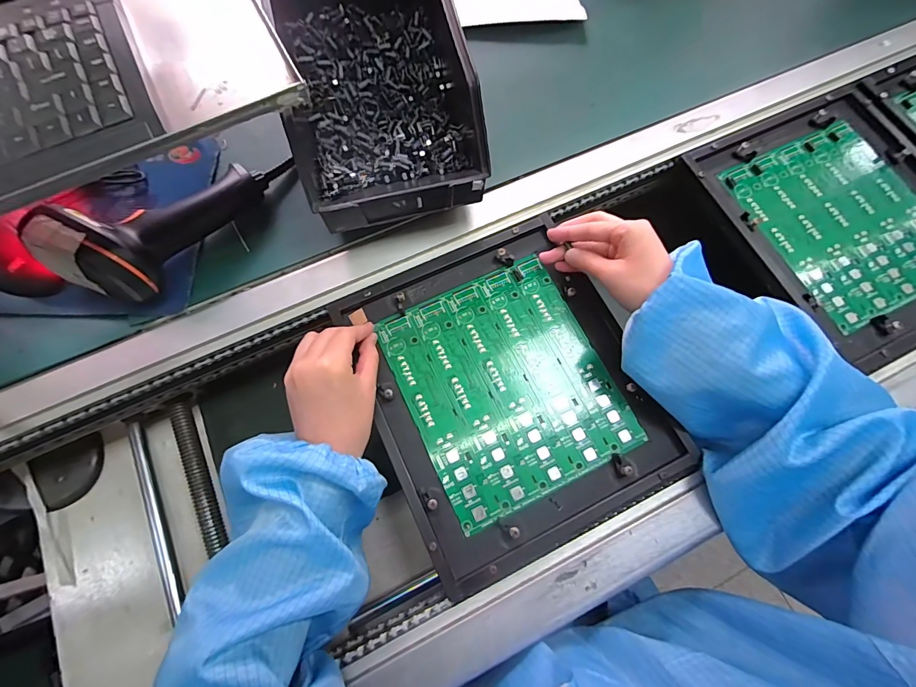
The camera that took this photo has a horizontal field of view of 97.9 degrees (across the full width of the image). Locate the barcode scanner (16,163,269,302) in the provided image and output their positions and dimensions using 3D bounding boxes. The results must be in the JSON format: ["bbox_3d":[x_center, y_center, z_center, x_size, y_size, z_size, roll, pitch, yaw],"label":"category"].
[{"bbox_3d":[-0.258,-0.103,0.364,0.081,0.059,0.186,44,59,10],"label":"barcode scanner"}]

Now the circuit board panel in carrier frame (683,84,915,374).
[{"bbox_3d":[0.406,-0.131,0.415,0.233,0.016,0.266,-25,76,-7],"label":"circuit board panel in carrier frame"}]

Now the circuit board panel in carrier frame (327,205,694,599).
[{"bbox_3d":[0.044,0.036,0.360,0.231,0.016,0.274,-24,76,-7],"label":"circuit board panel in carrier frame"}]

